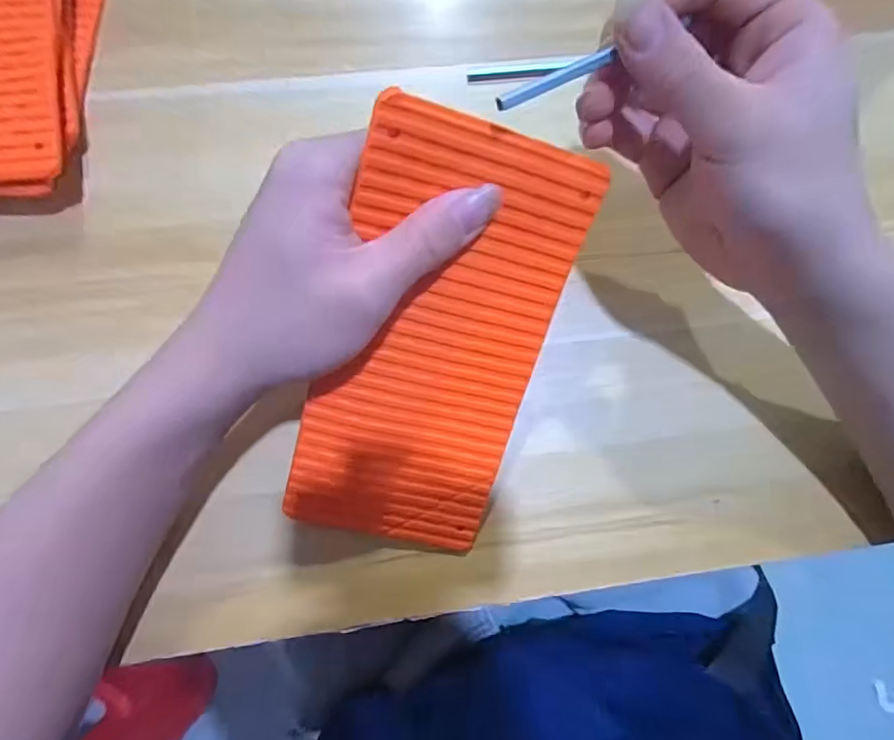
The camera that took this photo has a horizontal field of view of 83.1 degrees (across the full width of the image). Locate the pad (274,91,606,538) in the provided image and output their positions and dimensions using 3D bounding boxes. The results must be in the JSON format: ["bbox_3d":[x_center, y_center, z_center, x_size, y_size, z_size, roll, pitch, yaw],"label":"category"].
[{"bbox_3d":[-0.006,-0.003,0.224,0.096,0.012,0.192,11,113,-17],"label":"pad"}]

